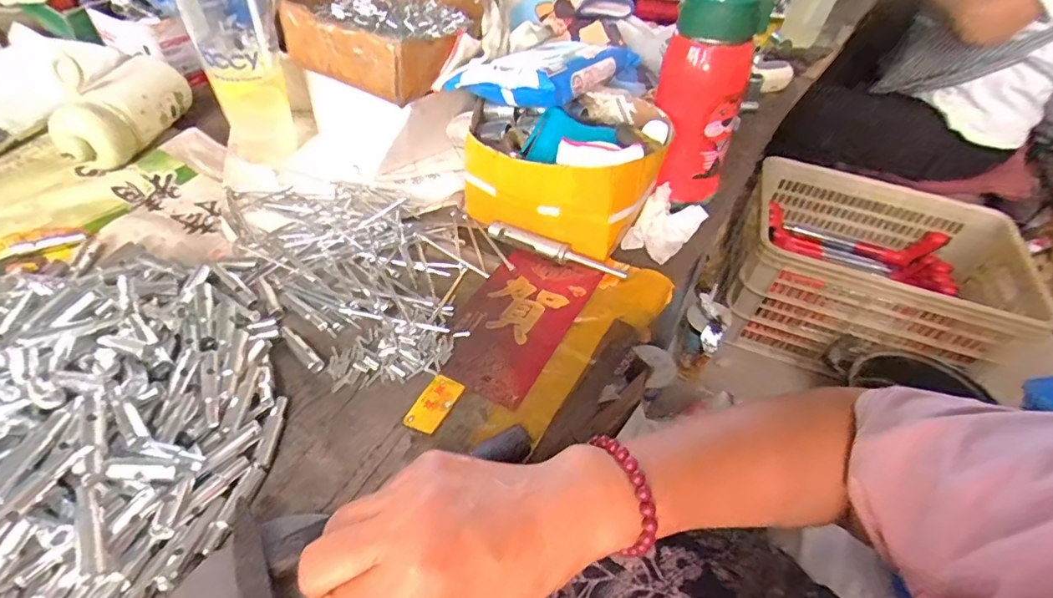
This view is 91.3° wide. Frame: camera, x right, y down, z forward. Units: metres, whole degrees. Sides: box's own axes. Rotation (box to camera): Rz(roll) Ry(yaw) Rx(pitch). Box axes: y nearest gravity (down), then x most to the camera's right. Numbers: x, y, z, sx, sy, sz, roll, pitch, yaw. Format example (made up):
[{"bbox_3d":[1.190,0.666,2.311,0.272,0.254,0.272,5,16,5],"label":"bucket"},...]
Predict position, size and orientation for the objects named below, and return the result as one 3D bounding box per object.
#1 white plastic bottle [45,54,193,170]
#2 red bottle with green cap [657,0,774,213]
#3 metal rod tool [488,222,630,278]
[{"bbox_3d":[-0.422,-0.201,0.536,0.066,0.074,0.147,4,47,-3],"label":"white plastic bottle"},{"bbox_3d":[0.164,-0.189,0.482,0.081,0.194,0.077,7,47,1],"label":"red bottle with green cap"},{"bbox_3d":[0.026,-0.045,0.470,0.135,0.013,0.015,22,49,14],"label":"metal rod tool"}]

